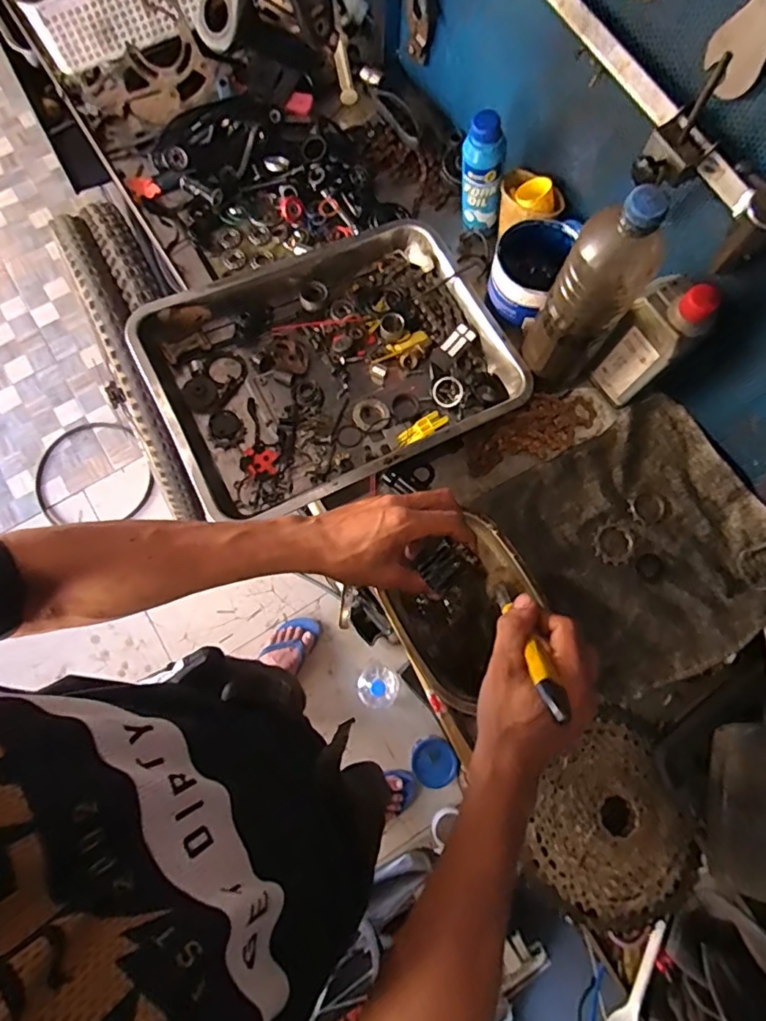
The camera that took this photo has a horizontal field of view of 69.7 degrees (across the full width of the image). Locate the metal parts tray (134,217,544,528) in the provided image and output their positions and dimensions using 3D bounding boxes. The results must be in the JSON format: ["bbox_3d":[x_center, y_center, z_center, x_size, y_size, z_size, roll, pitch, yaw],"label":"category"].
[{"bbox_3d":[-0.056,-0.169,0.644,0.390,0.062,0.293,-28,77,-9],"label":"metal parts tray"}]

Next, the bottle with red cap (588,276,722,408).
[{"bbox_3d":[0.283,-0.178,0.589,0.056,0.176,0.069,-39,79,-11],"label":"bottle with red cap"}]

